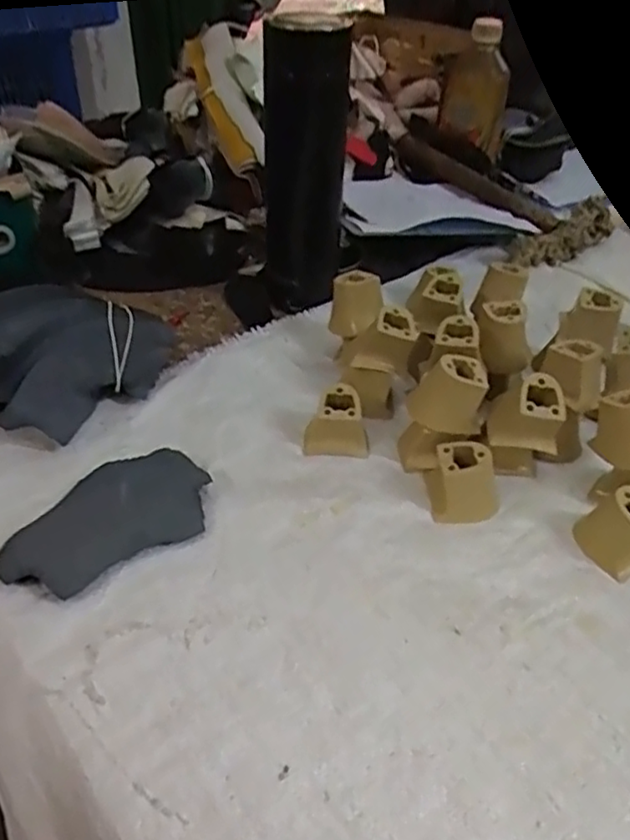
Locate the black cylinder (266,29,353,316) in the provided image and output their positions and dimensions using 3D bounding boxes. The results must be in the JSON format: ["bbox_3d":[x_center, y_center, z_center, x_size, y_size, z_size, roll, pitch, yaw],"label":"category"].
[{"bbox_3d":[-0.008,-0.191,0.536,0.063,0.208,0.048,0,40,-2],"label":"black cylinder"}]

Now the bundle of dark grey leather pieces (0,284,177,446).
[{"bbox_3d":[-0.172,-0.052,0.475,0.136,0.063,0.117,-28,48,-30],"label":"bundle of dark grey leather pieces"}]

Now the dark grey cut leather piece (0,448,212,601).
[{"bbox_3d":[-0.120,0.058,0.389,0.122,0.011,0.070,-27,48,-30],"label":"dark grey cut leather piece"}]

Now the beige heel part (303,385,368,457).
[{"bbox_3d":[0.015,0.000,0.452,0.043,0.034,0.033,3,40,1],"label":"beige heel part"}]

